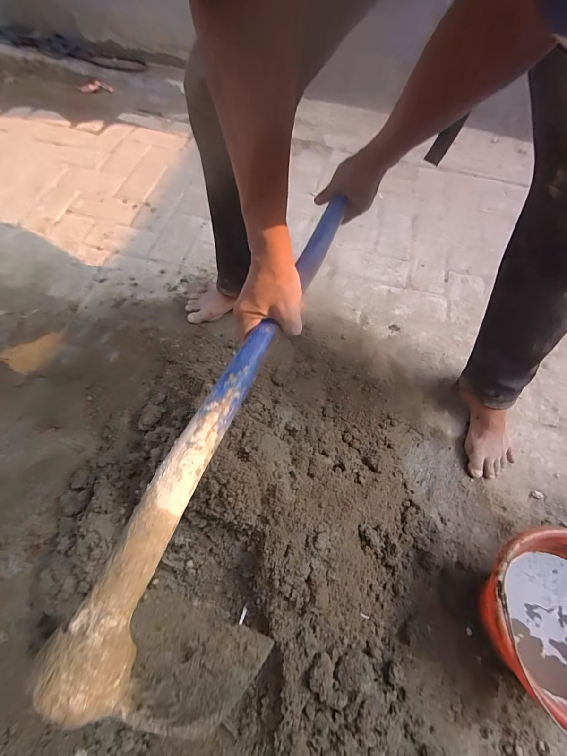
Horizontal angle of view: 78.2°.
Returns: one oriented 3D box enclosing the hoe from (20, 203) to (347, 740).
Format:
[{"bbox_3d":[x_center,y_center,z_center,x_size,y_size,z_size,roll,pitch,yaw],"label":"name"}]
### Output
[{"bbox_3d":[-0.015,0.006,0.420,0.124,0.215,0.586,15,65,6],"label":"hoe"}]

